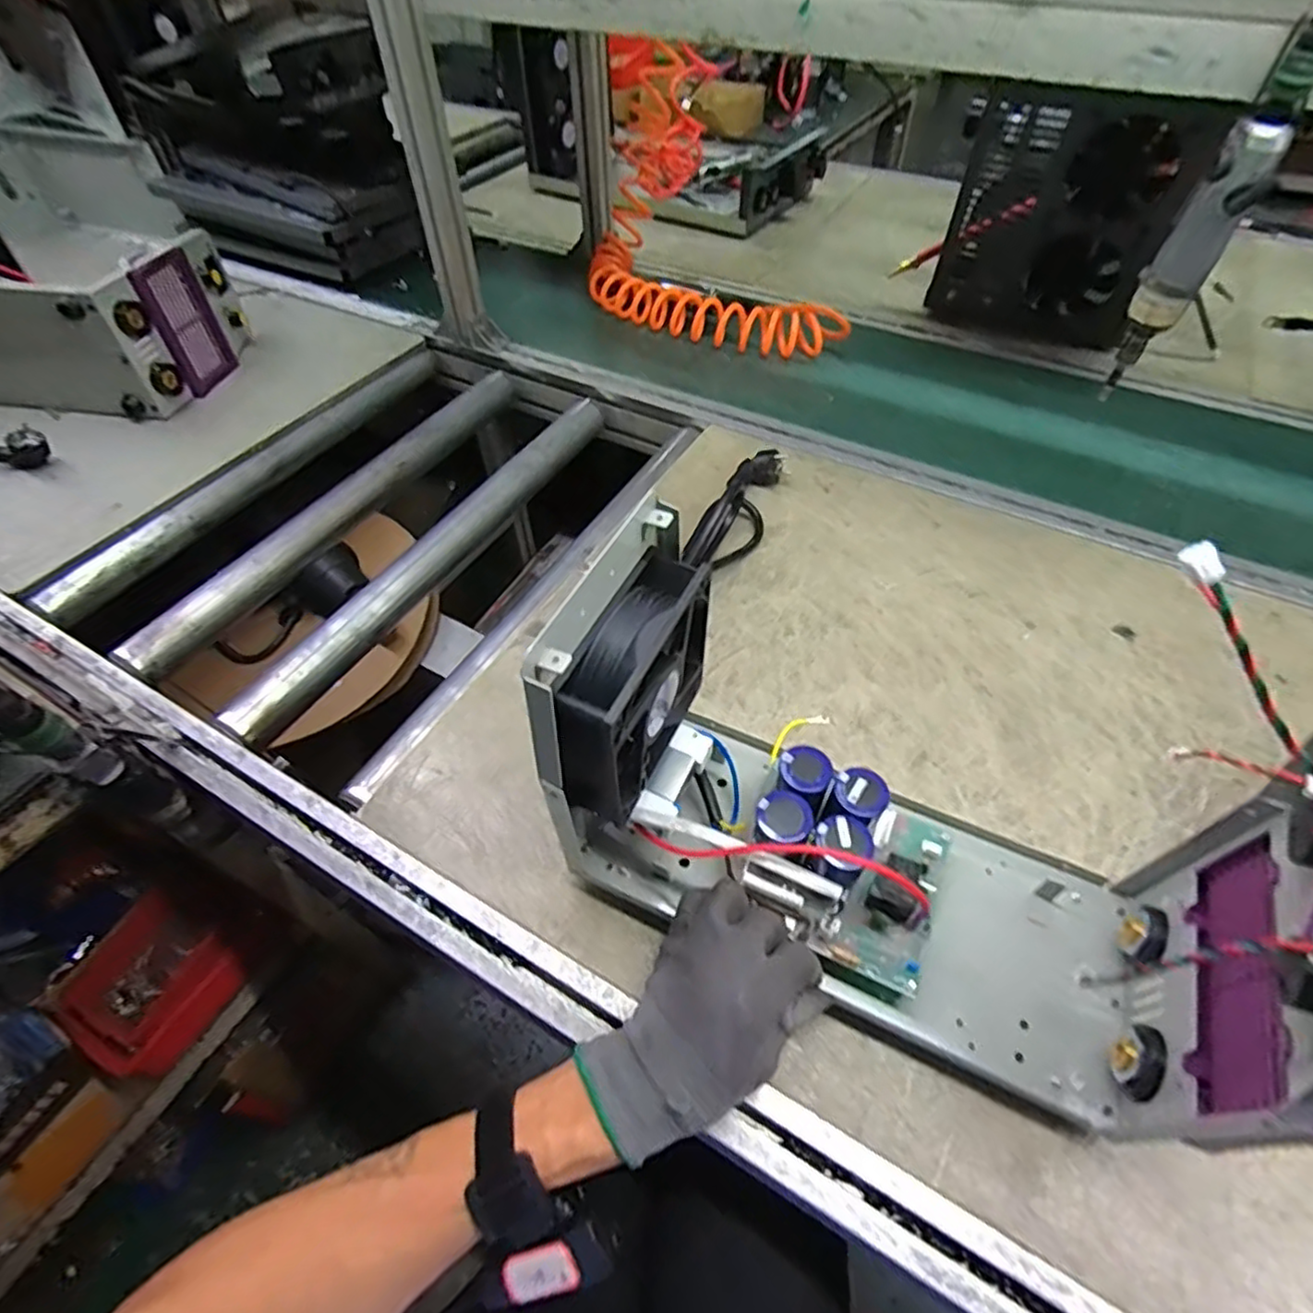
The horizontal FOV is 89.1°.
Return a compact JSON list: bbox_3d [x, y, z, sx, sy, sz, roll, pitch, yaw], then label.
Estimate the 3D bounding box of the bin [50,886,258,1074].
[{"bbox_3d":[-0.563,0.366,0.764,0.137,0.081,0.168,26,56,20],"label":"bin"}]

